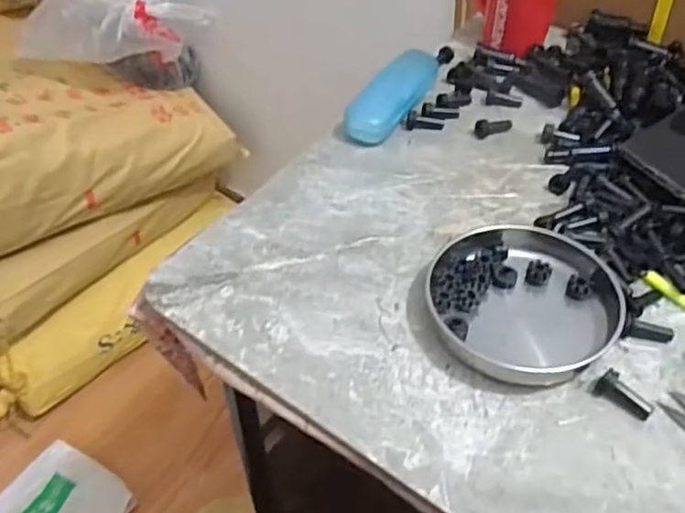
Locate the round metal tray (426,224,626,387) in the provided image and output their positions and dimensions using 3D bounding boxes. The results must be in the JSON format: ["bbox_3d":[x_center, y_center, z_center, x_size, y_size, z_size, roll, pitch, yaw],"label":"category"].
[{"bbox_3d":[0.137,0.030,0.479,0.140,0.019,0.131,0,48,0],"label":"round metal tray"}]

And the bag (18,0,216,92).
[{"bbox_3d":[-0.396,-0.372,1.163,0.327,0.210,0.137,-22,51,-19],"label":"bag"}]

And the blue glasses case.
[{"bbox_3d":[0.057,-0.170,0.654,0.048,0.032,0.148,26,53,22],"label":"blue glasses case"}]

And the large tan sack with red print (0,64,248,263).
[{"bbox_3d":[-0.530,-0.176,1.134,0.660,0.232,0.233,-16,49,-35],"label":"large tan sack with red print"}]

